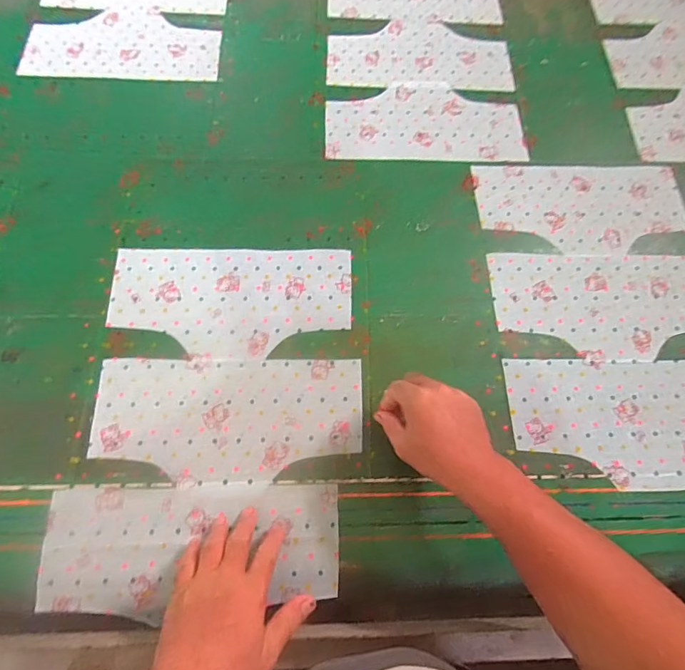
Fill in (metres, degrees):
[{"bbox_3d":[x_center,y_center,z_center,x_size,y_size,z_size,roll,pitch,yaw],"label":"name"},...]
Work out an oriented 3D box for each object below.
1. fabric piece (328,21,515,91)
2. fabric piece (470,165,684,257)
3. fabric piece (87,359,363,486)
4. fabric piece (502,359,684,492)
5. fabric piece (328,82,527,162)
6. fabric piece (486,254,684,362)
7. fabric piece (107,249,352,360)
[{"bbox_3d":[0.137,-0.502,0.788,0.320,0.004,0.162,0,68,-2],"label":"fabric piece"},{"bbox_3d":[0.369,-0.198,0.680,0.321,0.005,0.161,1,68,-1],"label":"fabric piece"},{"bbox_3d":[-0.139,0.103,0.545,0.322,0.004,0.149,0,68,-2],"label":"fabric piece"},{"bbox_3d":[0.372,0.108,0.559,0.313,0.010,0.159,1,70,-3],"label":"fabric piece"},{"bbox_3d":[0.137,-0.359,0.732,0.321,0.004,0.166,0,68,-2],"label":"fabric piece"},{"bbox_3d":[0.371,-0.043,0.620,0.315,0.008,0.159,-1,68,-2],"label":"fabric piece"},{"bbox_3d":[-0.149,-0.047,0.600,0.318,0.004,0.160,0,68,-2],"label":"fabric piece"}]

